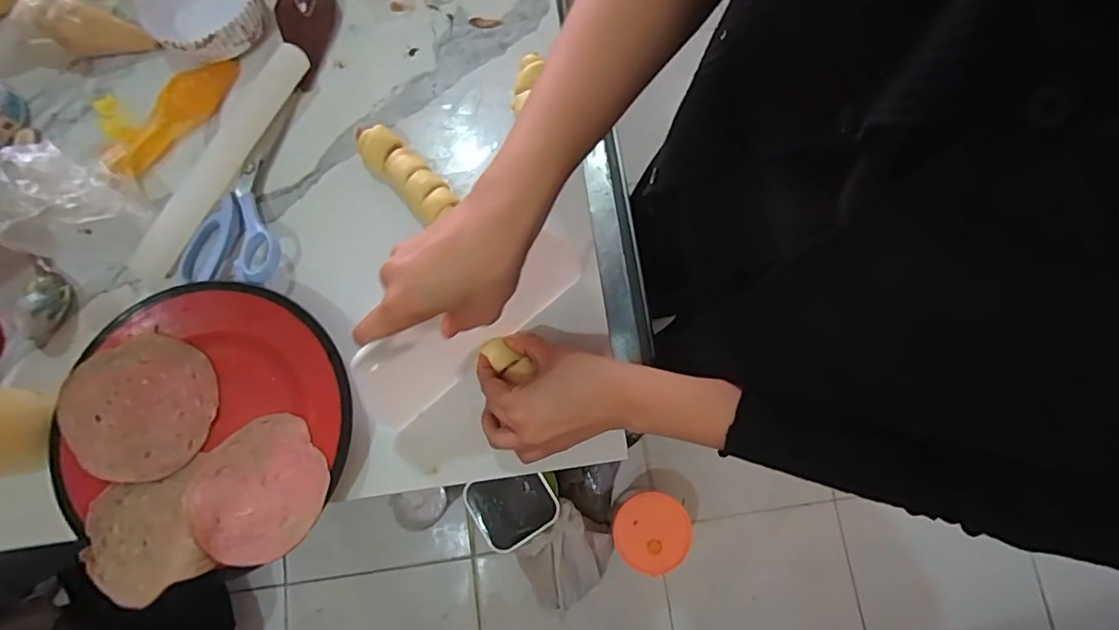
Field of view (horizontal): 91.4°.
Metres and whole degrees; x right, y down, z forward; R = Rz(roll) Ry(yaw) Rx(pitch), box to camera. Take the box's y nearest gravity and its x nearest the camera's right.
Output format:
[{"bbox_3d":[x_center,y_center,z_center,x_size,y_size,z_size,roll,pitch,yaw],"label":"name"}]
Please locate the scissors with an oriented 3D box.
[{"bbox_3d":[-0.244,-0.103,0.454,0.074,0.022,0.176,21,79,4],"label":"scissors"}]

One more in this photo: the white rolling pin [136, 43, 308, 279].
[{"bbox_3d":[-0.281,-0.129,0.454,0.023,0.026,0.223,28,80,5],"label":"white rolling pin"}]

